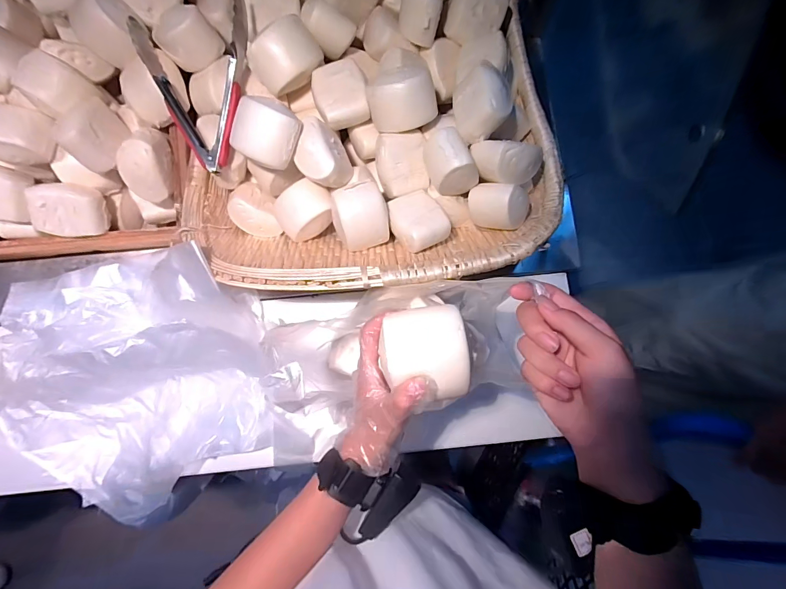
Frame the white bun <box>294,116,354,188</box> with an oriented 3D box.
[{"bbox_3d":[-0.092,-0.179,0.496,0.064,0.058,0.076,-30,85,-2],"label":"white bun"}]

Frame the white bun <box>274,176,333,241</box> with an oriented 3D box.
[{"bbox_3d":[-0.123,-0.117,0.528,0.081,0.045,0.067,-37,85,-3],"label":"white bun"}]

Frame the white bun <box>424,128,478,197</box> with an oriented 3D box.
[{"bbox_3d":[0.072,-0.167,0.478,0.059,0.056,0.065,-16,85,-1],"label":"white bun"}]

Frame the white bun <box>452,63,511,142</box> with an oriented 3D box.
[{"bbox_3d":[0.113,-0.240,0.475,0.061,0.051,0.083,-7,85,0],"label":"white bun"}]

